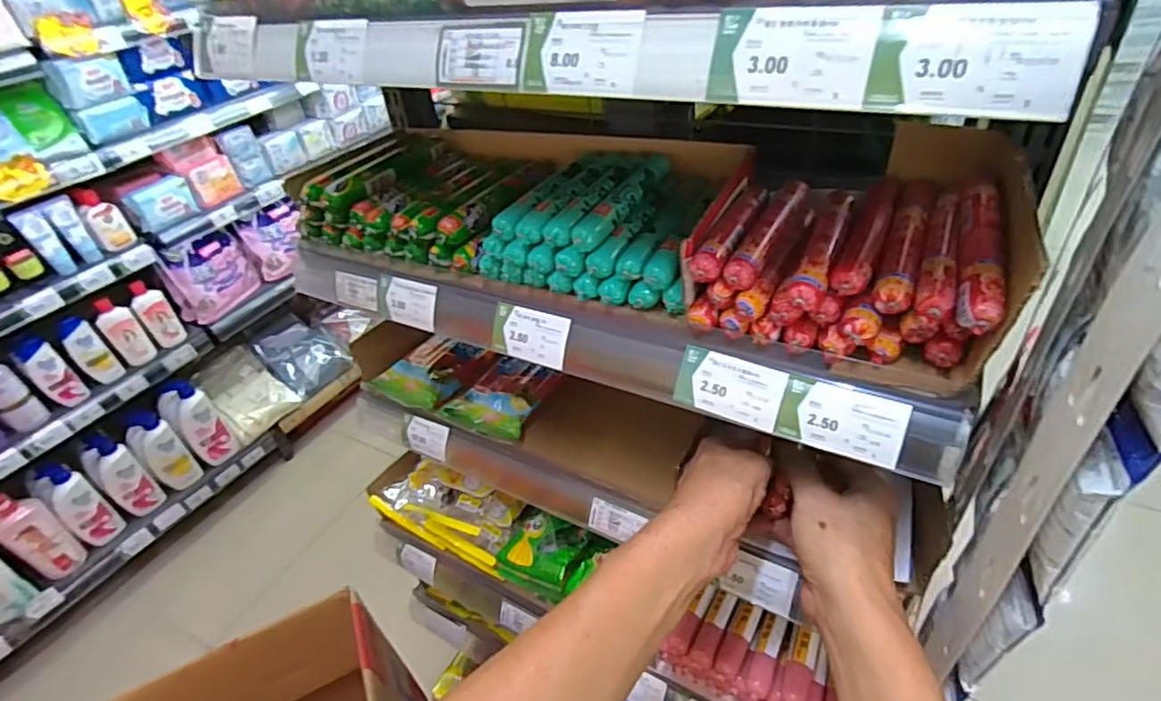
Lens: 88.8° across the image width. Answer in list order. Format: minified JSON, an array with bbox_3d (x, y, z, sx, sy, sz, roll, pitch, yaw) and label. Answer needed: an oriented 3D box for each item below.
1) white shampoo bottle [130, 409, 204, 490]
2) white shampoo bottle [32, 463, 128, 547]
[{"bbox_3d":[-0.995,0.235,1.424,0.091,0.197,0.073,27,50,37],"label":"white shampoo bottle"},{"bbox_3d":[-1.037,0.324,1.238,0.079,0.211,0.073,20,46,31],"label":"white shampoo bottle"}]

